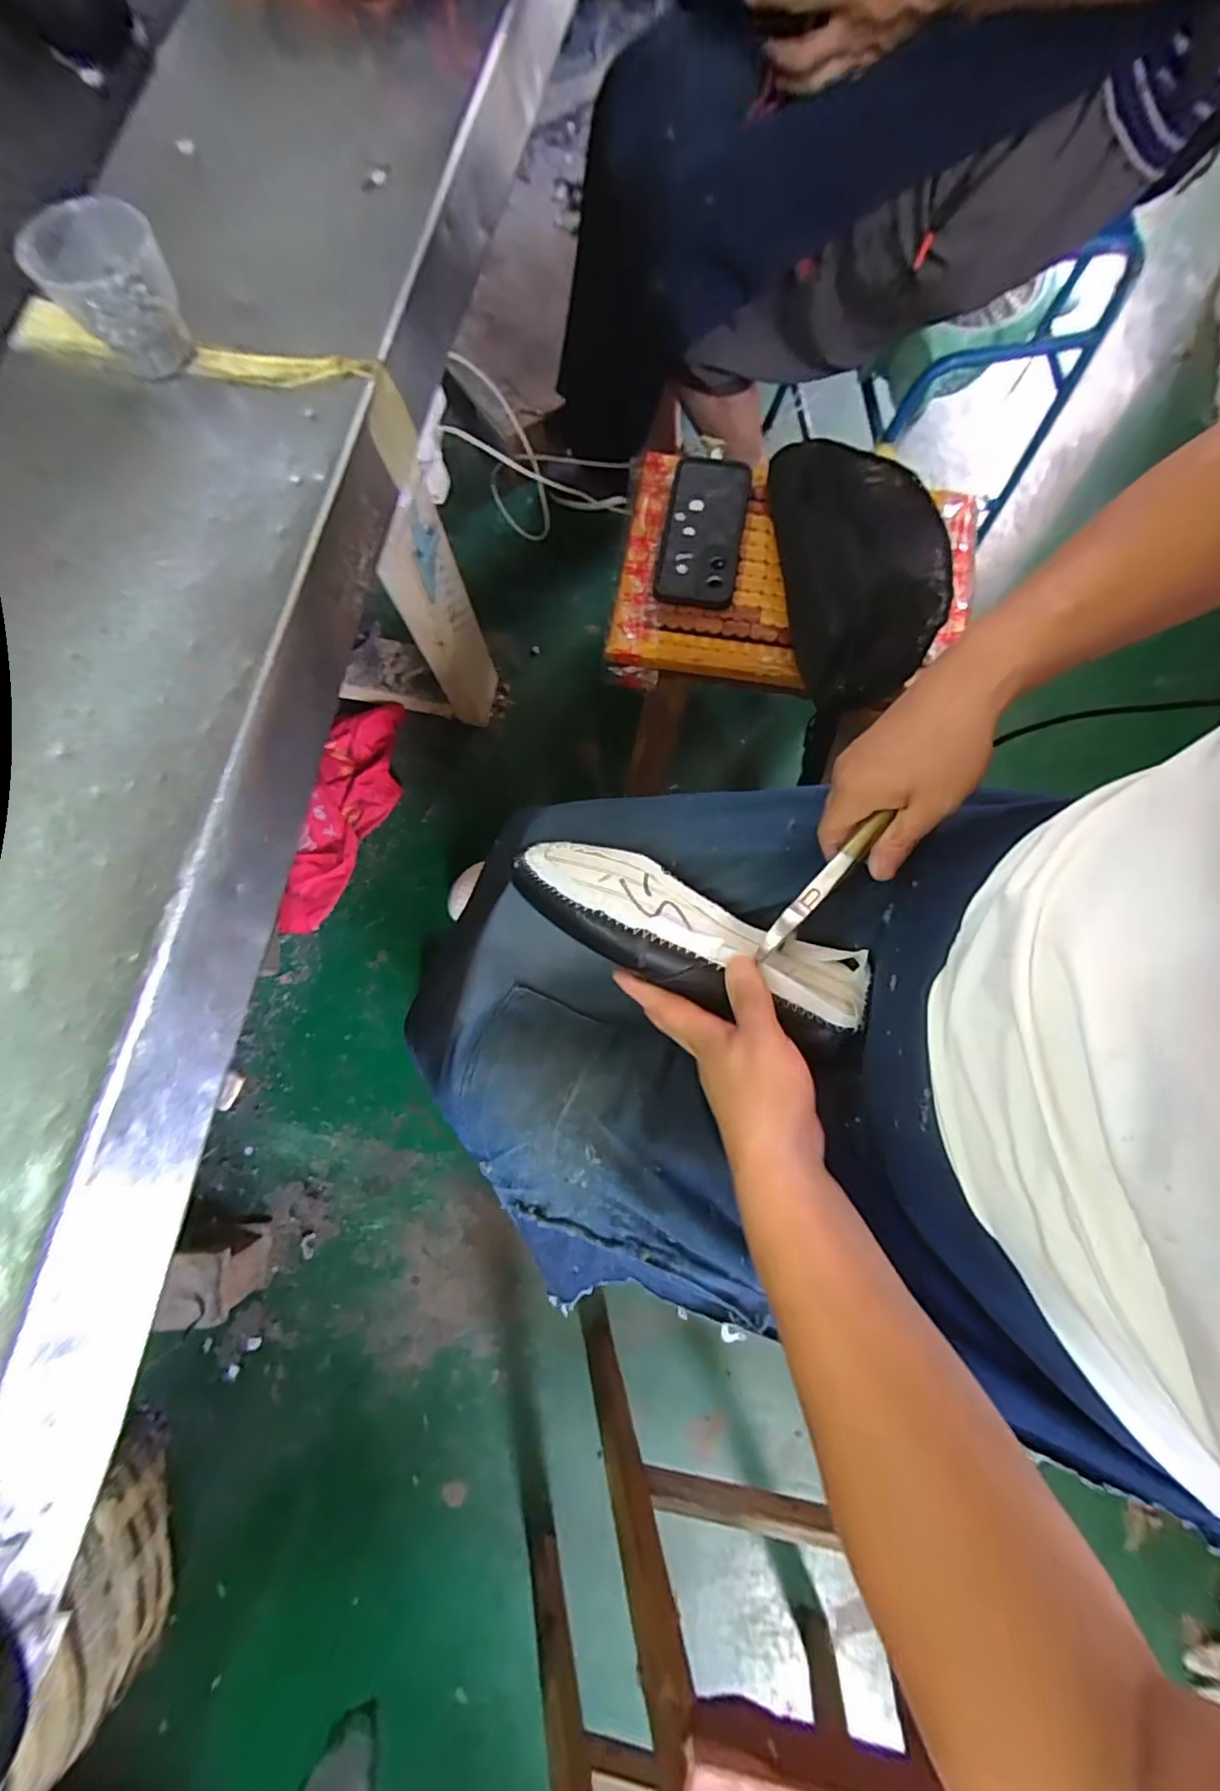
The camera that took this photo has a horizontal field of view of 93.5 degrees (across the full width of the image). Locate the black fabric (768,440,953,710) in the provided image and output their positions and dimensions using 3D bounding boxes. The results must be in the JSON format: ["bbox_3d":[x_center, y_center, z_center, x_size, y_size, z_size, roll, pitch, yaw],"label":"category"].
[{"bbox_3d":[0.250,-0.332,0.556,0.147,0.078,0.274,-8,79,-1],"label":"black fabric"}]

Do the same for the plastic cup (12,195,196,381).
[{"bbox_3d":[-0.273,-0.332,0.318,0.058,0.054,0.050,6,79,2],"label":"plastic cup"}]

